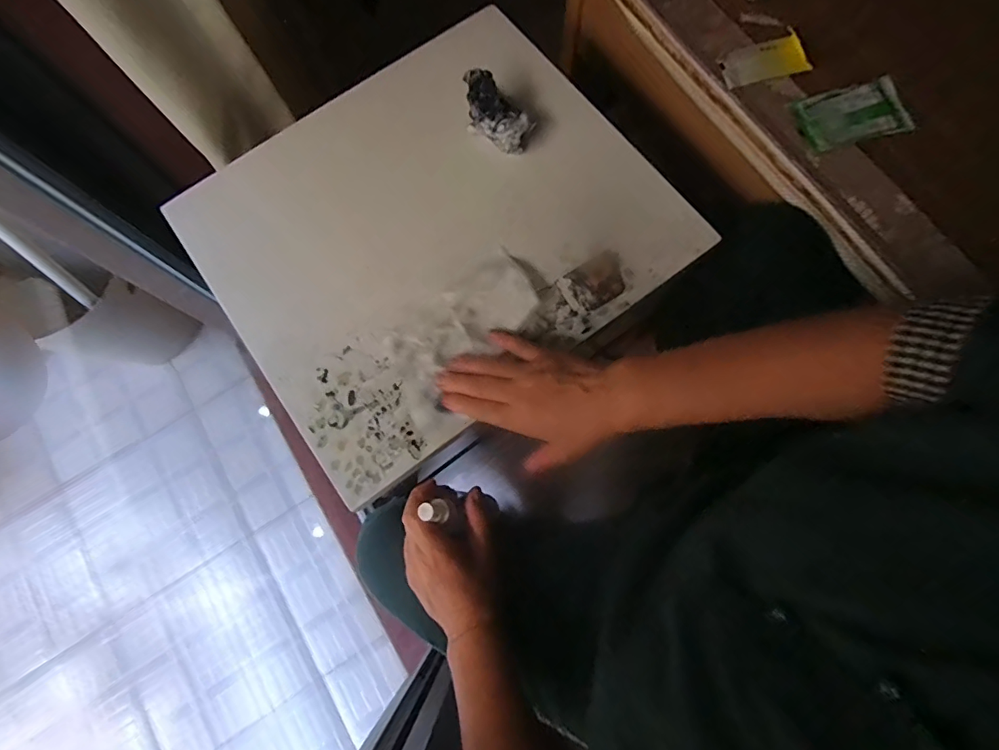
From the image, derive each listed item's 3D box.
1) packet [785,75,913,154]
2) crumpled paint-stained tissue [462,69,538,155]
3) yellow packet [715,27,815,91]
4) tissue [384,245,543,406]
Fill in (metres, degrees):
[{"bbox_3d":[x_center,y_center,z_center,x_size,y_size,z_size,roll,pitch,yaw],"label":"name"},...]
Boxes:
[{"bbox_3d":[0.362,-0.267,0.499,0.106,0.018,0.061,-15,75,-1],"label":"packet"},{"bbox_3d":[-0.004,-0.265,0.488,0.076,0.046,0.044,31,80,8],"label":"crumpled paint-stained tissue"},{"bbox_3d":[0.279,-0.334,0.509,0.082,0.021,0.043,-13,75,-1],"label":"yellow packet"},{"bbox_3d":[-0.034,-0.050,0.464,0.150,0.008,0.077,-39,75,-6],"label":"tissue"}]

